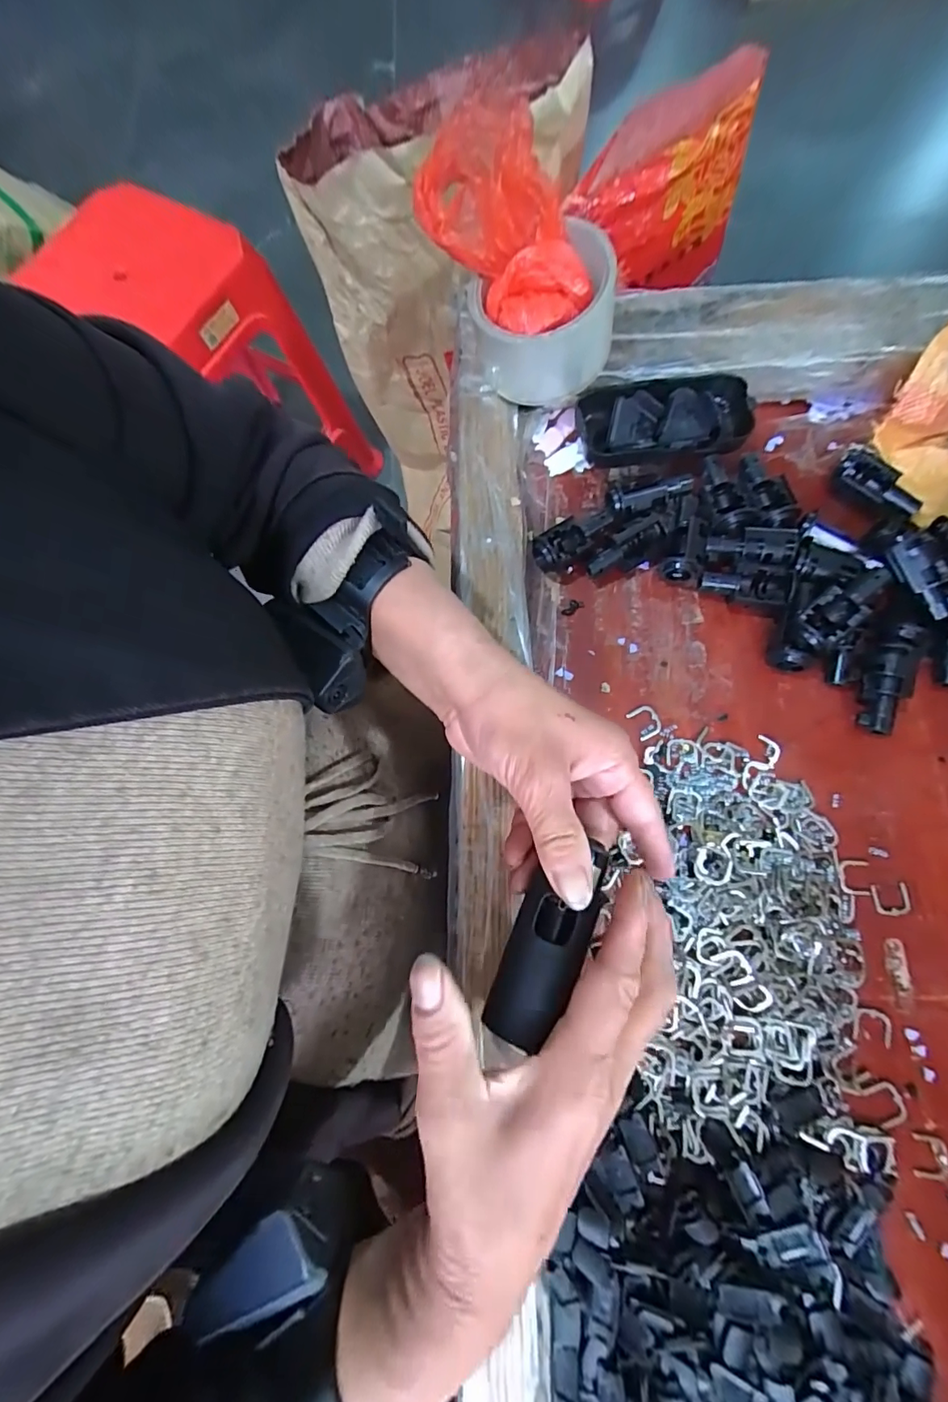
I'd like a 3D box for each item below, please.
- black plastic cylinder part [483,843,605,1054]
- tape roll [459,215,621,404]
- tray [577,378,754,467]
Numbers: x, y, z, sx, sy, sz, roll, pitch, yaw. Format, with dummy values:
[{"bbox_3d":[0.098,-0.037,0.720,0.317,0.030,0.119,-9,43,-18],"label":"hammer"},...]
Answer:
[{"bbox_3d":[0.030,0.094,0.199,0.025,0.029,0.074,30,79,7],"label":"black plastic cylinder part"},{"bbox_3d":[0.038,-0.243,0.318,0.095,0.065,0.095,0,77,0],"label":"tape roll"},{"bbox_3d":[0.129,-0.183,0.330,0.111,0.021,0.050,-3,76,3],"label":"tray"}]

